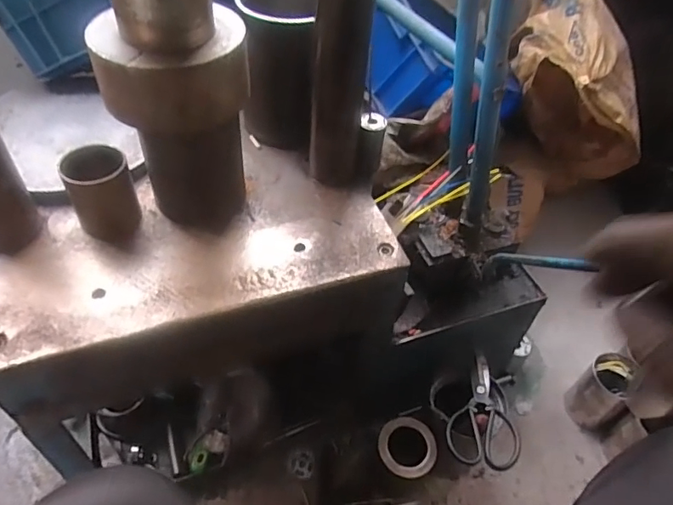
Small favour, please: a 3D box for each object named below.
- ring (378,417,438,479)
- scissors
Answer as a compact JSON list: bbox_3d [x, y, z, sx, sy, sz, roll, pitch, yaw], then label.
[{"bbox_3d":[0.109,0.295,0.776,0.087,0.014,0.087,22,49,14],"label":"ring"},{"bbox_3d":[0.216,0.232,0.763,0.099,0.023,0.184,8,47,2],"label":"scissors"}]

